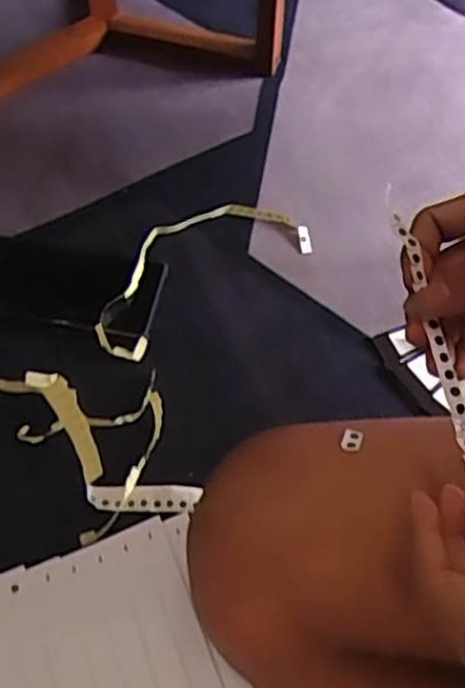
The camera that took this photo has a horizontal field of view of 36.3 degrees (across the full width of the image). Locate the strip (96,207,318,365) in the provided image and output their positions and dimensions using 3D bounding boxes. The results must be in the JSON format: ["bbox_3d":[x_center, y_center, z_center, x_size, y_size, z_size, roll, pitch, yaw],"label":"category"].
[{"bbox_3d":[-0.033,-0.067,0.583,0.198,0.012,0.089,-33,64,-21],"label":"strip"}]

